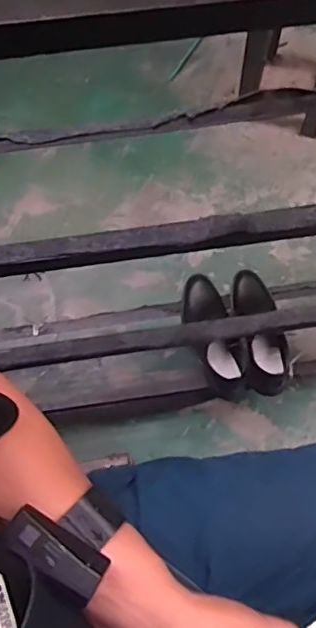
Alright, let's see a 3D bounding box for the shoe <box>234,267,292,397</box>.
[{"bbox_3d":[0.211,0.032,1.186,0.093,0.067,0.265,-6,67,-1],"label":"shoe"}]

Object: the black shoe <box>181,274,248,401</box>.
[{"bbox_3d":[0.114,0.039,1.186,0.092,0.077,0.263,-15,68,-5],"label":"black shoe"}]

